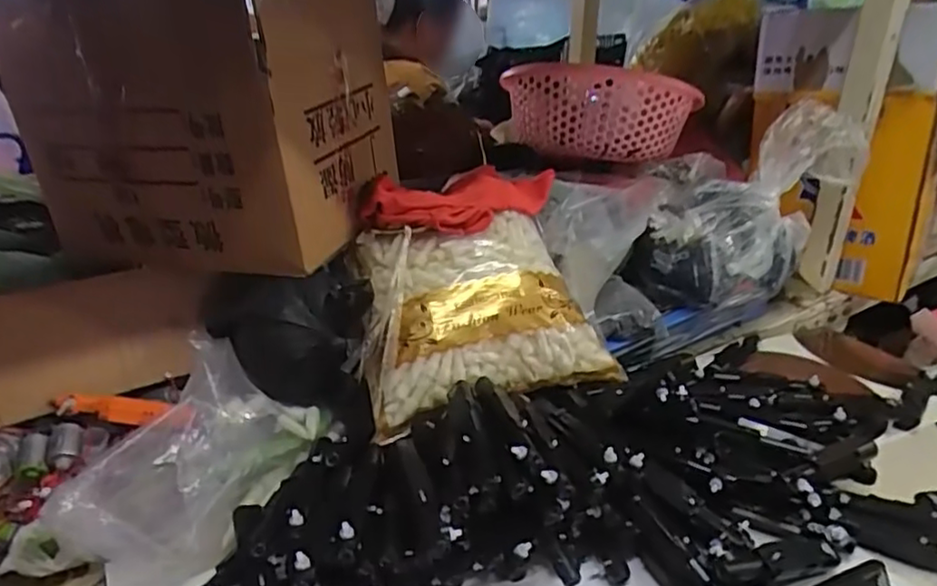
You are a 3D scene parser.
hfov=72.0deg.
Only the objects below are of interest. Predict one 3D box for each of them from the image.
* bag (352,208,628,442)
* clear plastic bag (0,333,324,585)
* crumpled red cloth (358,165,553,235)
[{"bbox_3d":[0.006,0.012,0.627,0.233,0.070,0.201,-14,67,-11],"label":"bag"},{"bbox_3d":[-0.232,0.143,0.530,0.125,0.113,0.216,11,27,23],"label":"clear plastic bag"},{"bbox_3d":[0.001,-0.104,0.689,0.222,0.044,0.115,-17,30,-32],"label":"crumpled red cloth"}]

